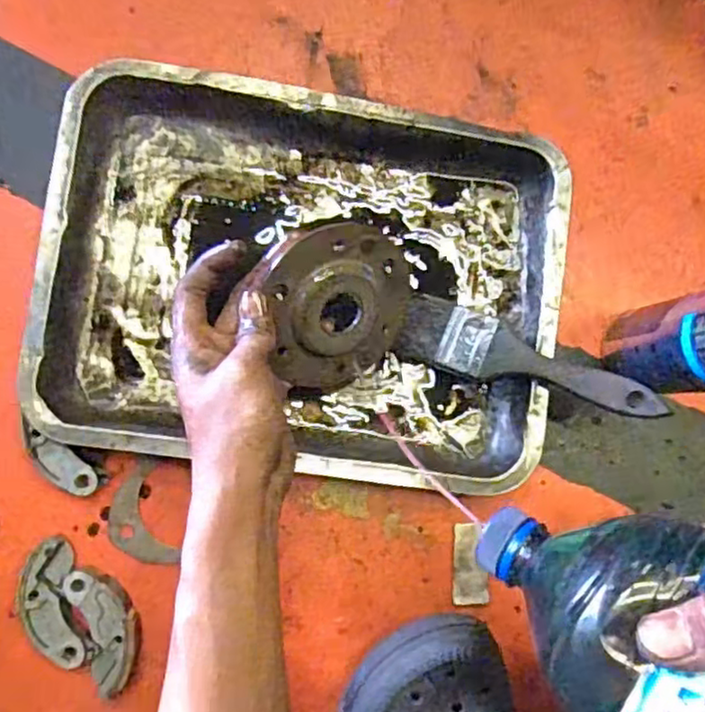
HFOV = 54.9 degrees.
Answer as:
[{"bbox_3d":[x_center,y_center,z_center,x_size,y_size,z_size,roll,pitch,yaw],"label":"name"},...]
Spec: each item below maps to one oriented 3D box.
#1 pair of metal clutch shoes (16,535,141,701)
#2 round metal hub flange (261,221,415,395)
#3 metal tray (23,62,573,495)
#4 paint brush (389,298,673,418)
[{"bbox_3d":[-0.184,0.177,0.461,0.102,0.016,0.060,40,86,0],"label":"pair of metal clutch shoes"},{"bbox_3d":[-0.008,-0.027,0.442,0.095,0.026,0.121,-23,124,-16],"label":"round metal hub flange"},{"bbox_3d":[-0.031,-0.050,0.472,0.342,0.048,0.252,8,86,-3],"label":"metal tray"},{"bbox_3d":[0.118,0.003,0.462,0.176,0.019,0.044,20,86,22],"label":"paint brush"}]

